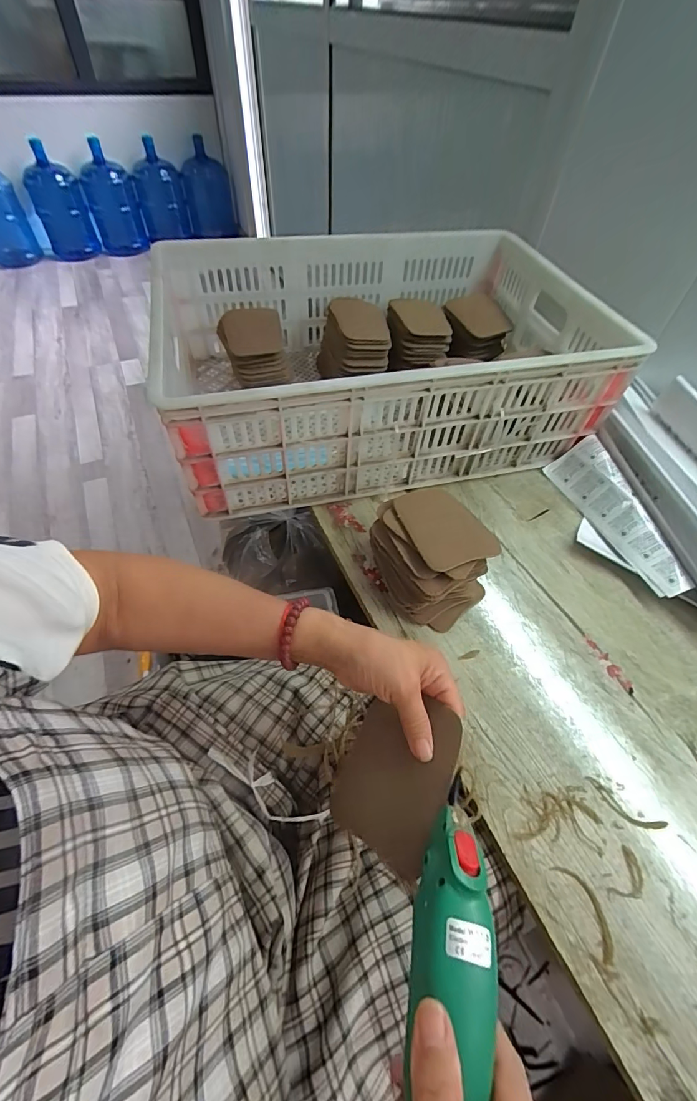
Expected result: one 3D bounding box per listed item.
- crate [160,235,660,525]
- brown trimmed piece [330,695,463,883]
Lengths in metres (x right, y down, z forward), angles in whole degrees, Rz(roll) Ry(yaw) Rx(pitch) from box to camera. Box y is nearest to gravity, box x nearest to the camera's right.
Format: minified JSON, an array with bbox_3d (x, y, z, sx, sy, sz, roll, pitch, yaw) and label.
[{"bbox_3d":[0.045,-0.312,0.651,0.604,0.187,0.444,-11,55,-12],"label":"crate"},{"bbox_3d":[0.035,0.171,0.322,0.094,0.008,0.109,1,60,46],"label":"brown trimmed piece"}]

